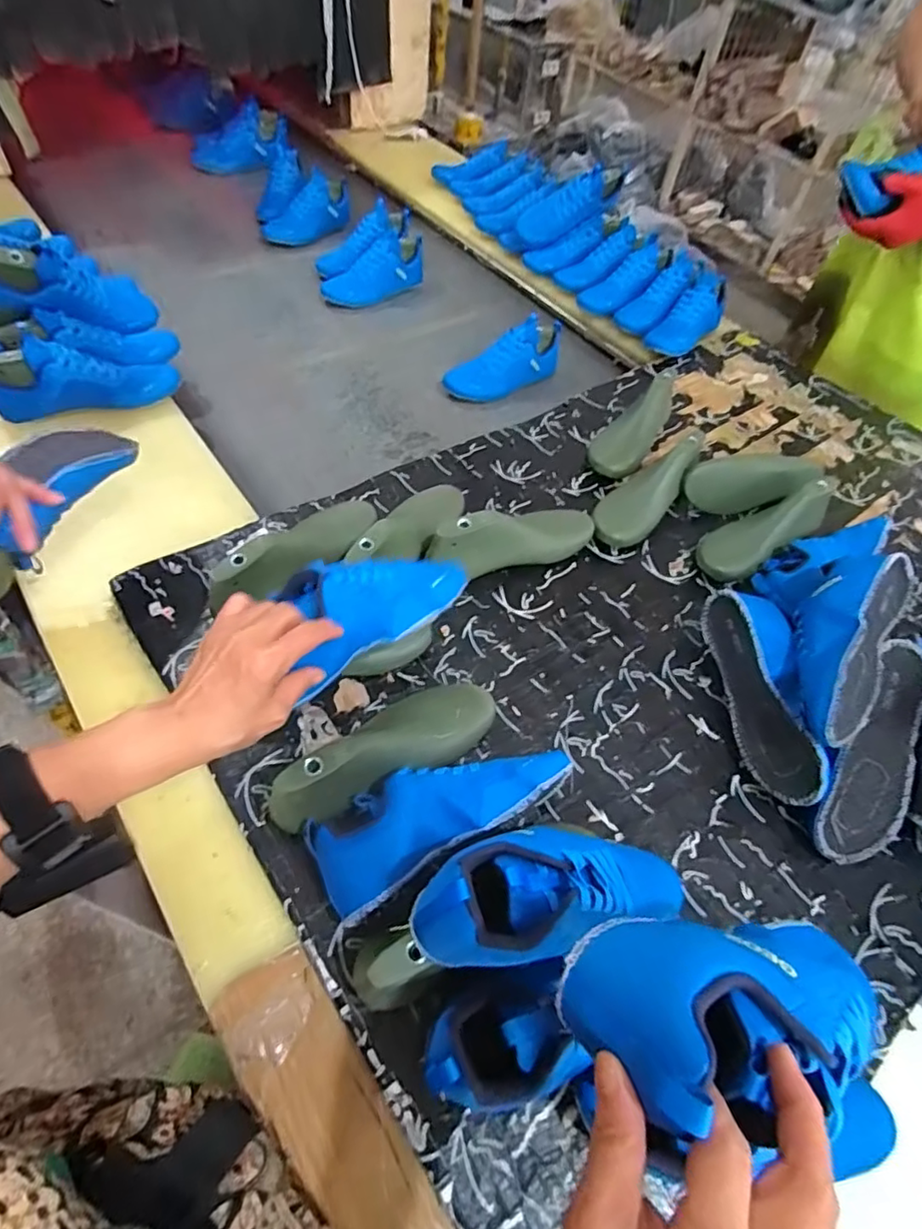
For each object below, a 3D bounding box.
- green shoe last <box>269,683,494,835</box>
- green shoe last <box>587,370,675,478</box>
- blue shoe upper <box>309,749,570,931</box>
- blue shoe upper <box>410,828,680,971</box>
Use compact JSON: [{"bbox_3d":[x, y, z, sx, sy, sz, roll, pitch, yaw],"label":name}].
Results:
[{"bbox_3d":[-0.066,0.120,0.545,0.221,0.076,0.081,-22,58,-34],"label":"green shoe last"},{"bbox_3d":[0.255,-0.282,0.890,0.081,0.078,0.207,25,56,11],"label":"green shoe last"},{"bbox_3d":[-0.019,0.174,0.521,0.217,0.079,0.084,-23,61,-21],"label":"blue shoe upper"},{"bbox_3d":[0.077,0.198,0.435,0.228,0.078,0.084,5,51,-30],"label":"blue shoe upper"}]

